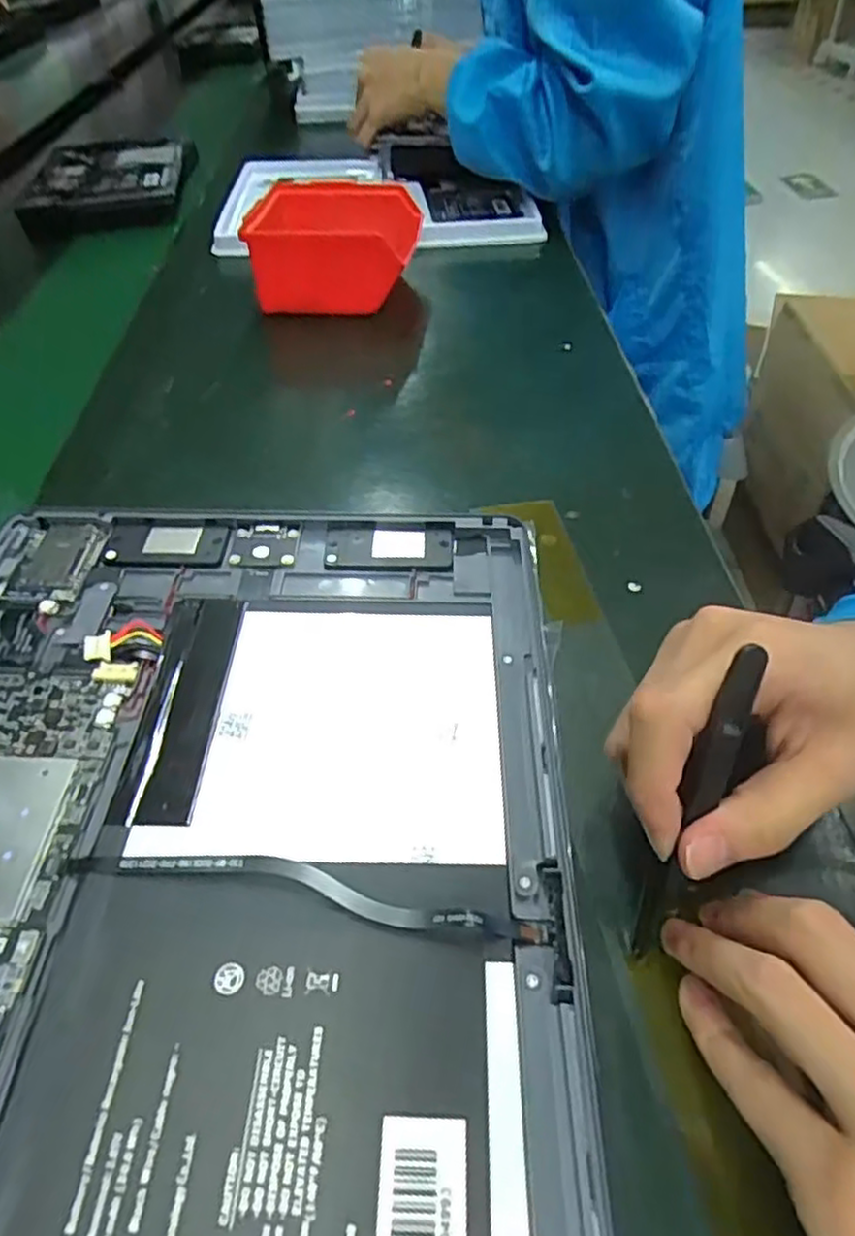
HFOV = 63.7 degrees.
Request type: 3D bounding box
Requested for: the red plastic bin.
[{"bbox_3d":[-0.081,-0.323,0.603,0.136,0.067,0.141,2,46,7],"label":"red plastic bin"}]

